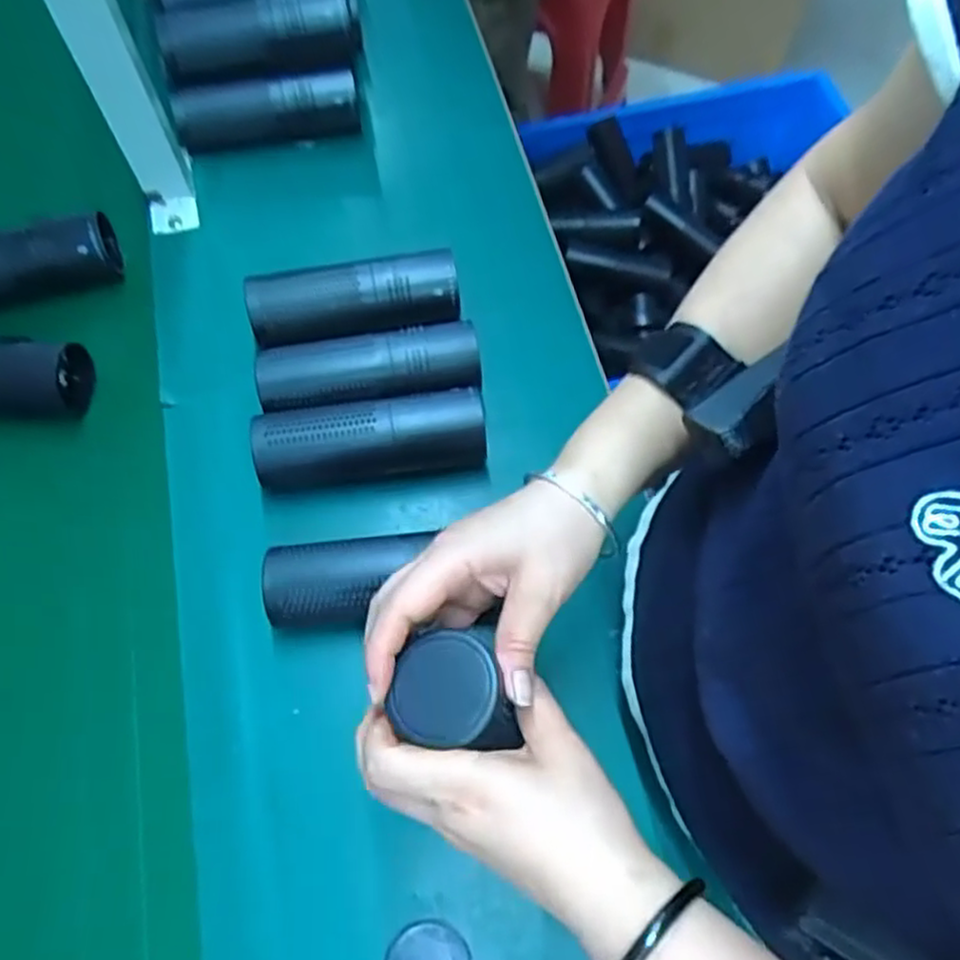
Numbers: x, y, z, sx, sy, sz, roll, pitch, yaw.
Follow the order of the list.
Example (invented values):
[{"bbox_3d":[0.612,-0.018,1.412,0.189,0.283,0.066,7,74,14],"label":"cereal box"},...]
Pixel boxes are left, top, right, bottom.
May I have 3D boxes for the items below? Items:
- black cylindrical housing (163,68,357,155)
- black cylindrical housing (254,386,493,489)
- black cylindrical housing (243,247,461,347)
[{"bbox_3d":[-0.196,-0.340,0.679,0.166,0.050,0.040,-8,65,-3],"label":"black cylindrical housing"},{"bbox_3d":[-0.079,-0.027,0.542,0.162,0.058,0.048,-7,65,-3],"label":"black cylindrical housing"},{"bbox_3d":[-0.099,-0.139,0.591,0.164,0.047,0.064,-13,65,-5],"label":"black cylindrical housing"}]

